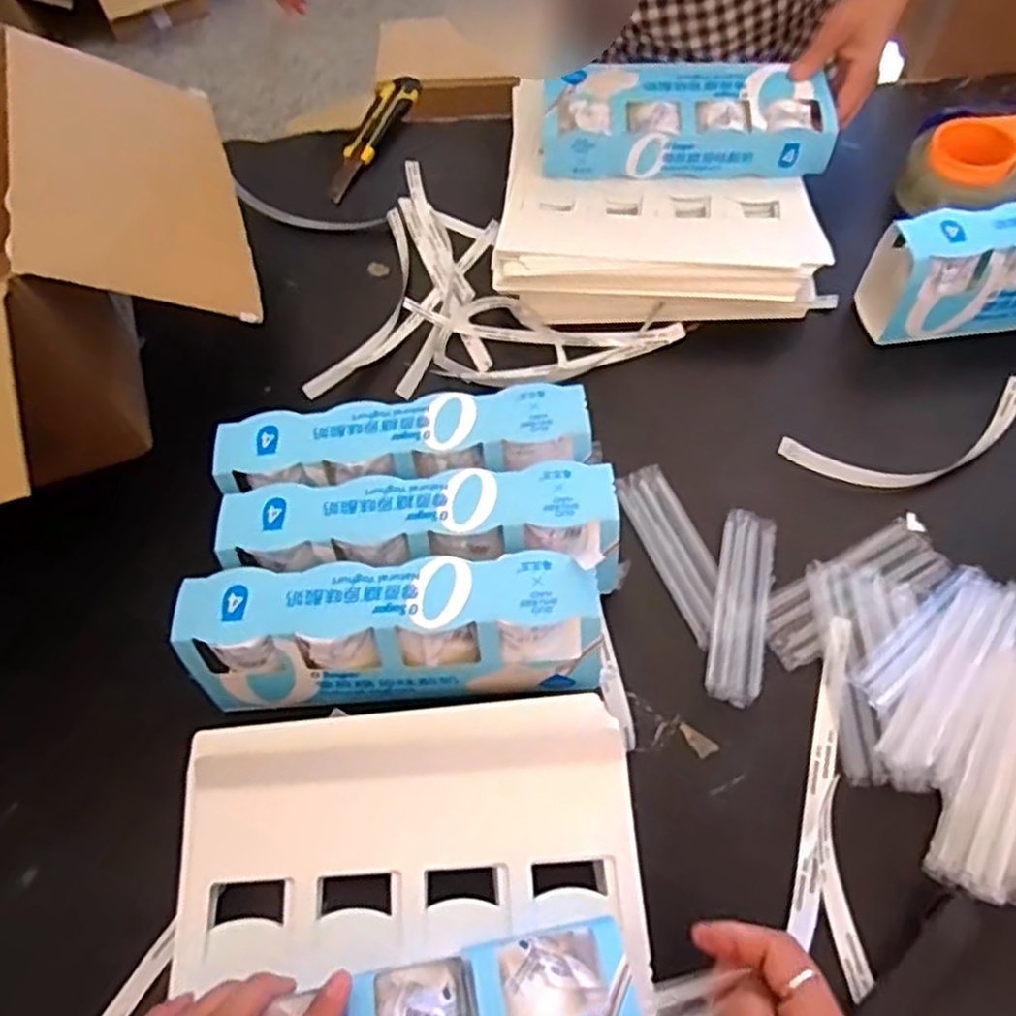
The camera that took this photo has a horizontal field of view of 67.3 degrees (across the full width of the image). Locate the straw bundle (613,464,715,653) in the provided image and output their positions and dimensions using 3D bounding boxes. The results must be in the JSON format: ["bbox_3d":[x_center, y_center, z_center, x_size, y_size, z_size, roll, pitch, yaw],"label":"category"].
[{"bbox_3d":[0.130,0.033,0.595,0.044,0.006,0.149,-19,61,-7],"label":"straw bundle"}]

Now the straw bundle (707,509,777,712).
[{"bbox_3d":[0.174,0.069,0.565,0.038,0.012,0.154,12,62,10],"label":"straw bundle"}]

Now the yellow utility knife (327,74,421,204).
[{"bbox_3d":[-0.149,-0.417,0.855,0.044,0.026,0.198,16,63,12],"label":"yellow utility knife"}]

